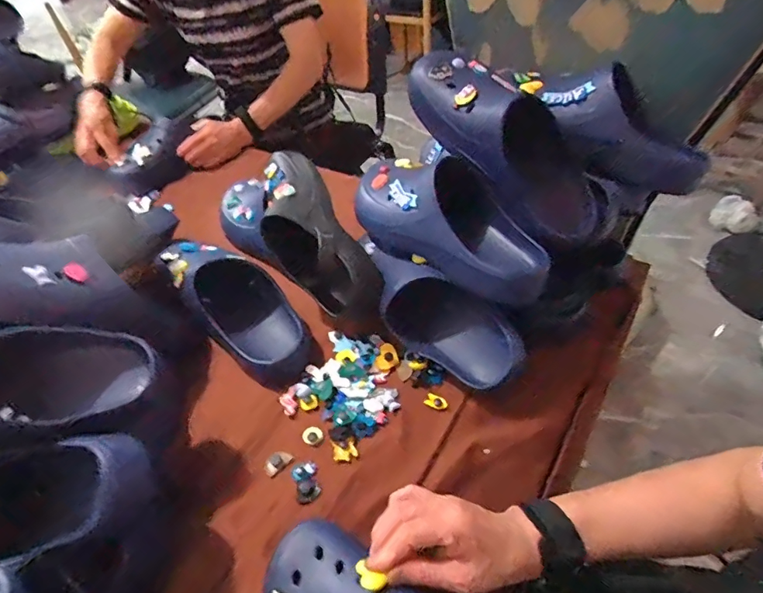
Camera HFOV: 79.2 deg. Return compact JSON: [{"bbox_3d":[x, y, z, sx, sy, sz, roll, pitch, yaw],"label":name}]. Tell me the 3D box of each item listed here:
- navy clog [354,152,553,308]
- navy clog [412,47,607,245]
[{"bbox_3d":[0.079,-0.100,0.578,0.277,0.110,0.122,36,58,18],"label":"navy clog"},{"bbox_3d":[0.164,-0.184,0.565,0.303,0.109,0.093,42,54,-10],"label":"navy clog"}]

